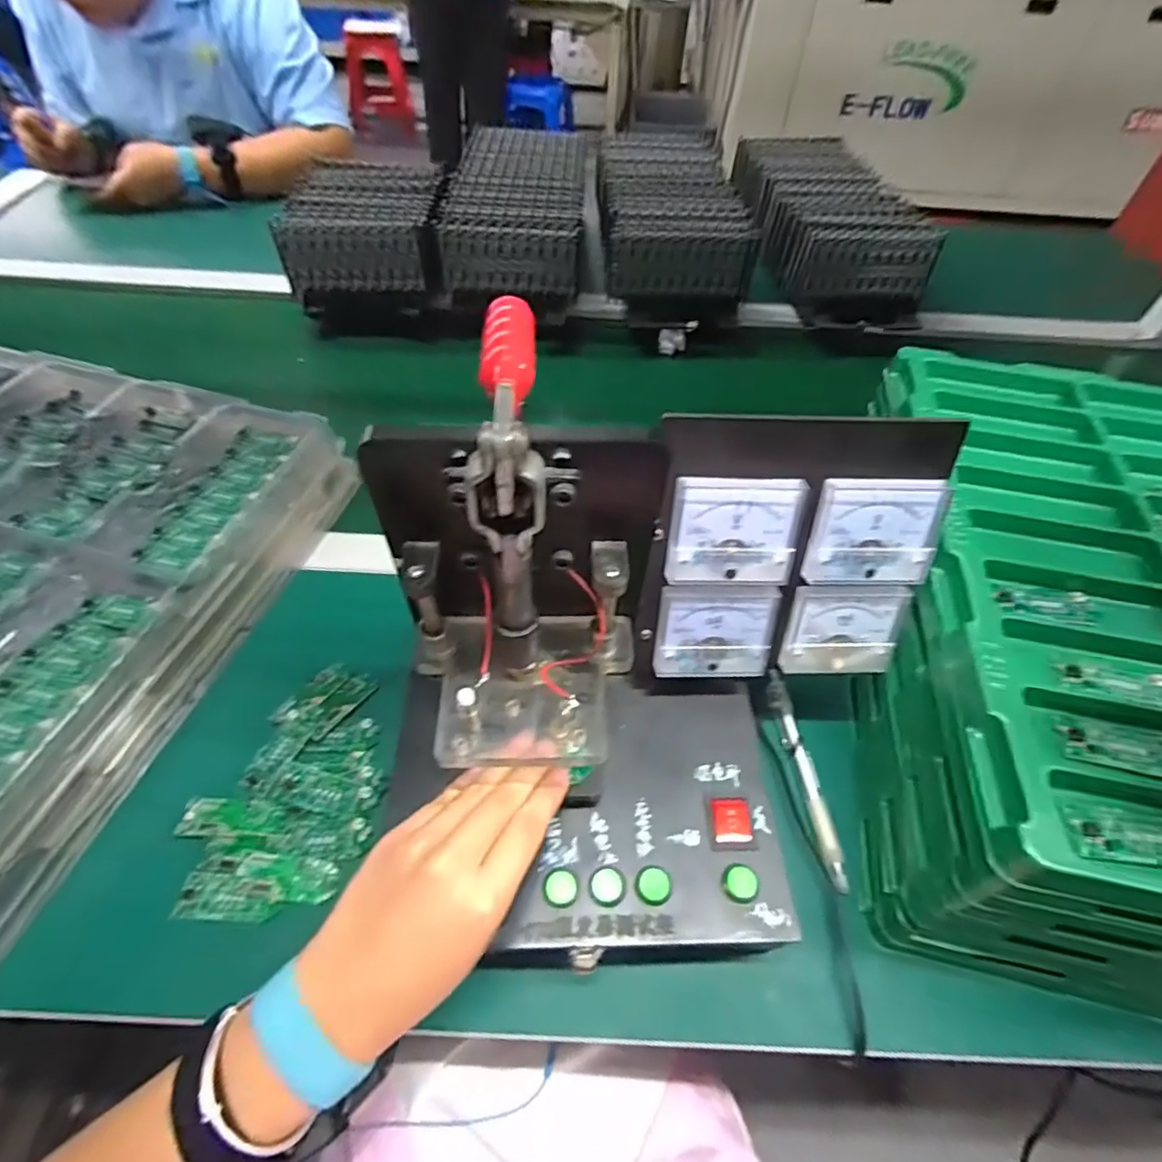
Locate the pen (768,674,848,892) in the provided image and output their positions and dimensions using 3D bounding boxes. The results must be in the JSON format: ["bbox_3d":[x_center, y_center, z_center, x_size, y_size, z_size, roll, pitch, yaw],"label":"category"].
[{"bbox_3d":[0.149,0.128,0.389,0.013,0.013,0.142,-4,53,-6],"label":"pen"}]

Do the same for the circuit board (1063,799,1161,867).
[{"bbox_3d":[0.242,0.111,0.252,0.056,0.007,0.025,9,52,4],"label":"circuit board"}]

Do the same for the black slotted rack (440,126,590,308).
[{"bbox_3d":[-0.080,-0.500,0.787,0.162,0.086,0.352,3,52,-1],"label":"black slotted rack"}]

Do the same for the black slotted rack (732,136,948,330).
[{"bbox_3d":[0.337,-0.494,0.805,0.173,0.090,0.389,-2,52,-4],"label":"black slotted rack"}]

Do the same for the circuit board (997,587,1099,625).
[{"bbox_3d":[0.261,0.013,0.327,0.053,0.004,0.022,6,52,1],"label":"circuit board"}]

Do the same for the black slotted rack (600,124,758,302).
[{"bbox_3d":[0.116,-0.497,0.789,0.170,0.072,0.332,0,52,-3],"label":"black slotted rack"}]

